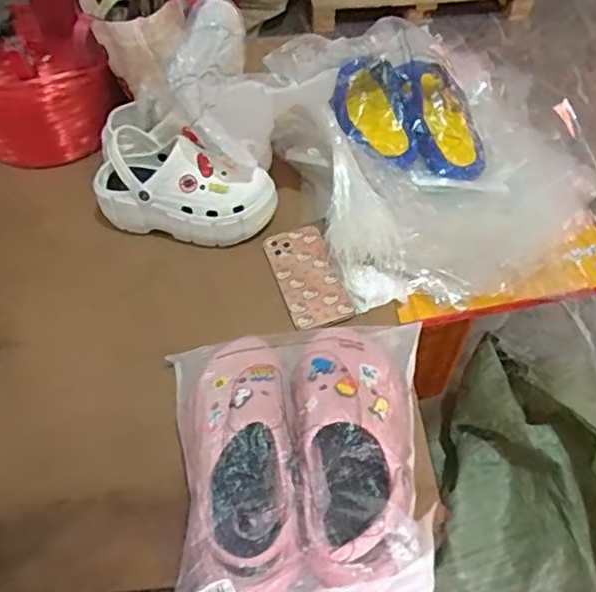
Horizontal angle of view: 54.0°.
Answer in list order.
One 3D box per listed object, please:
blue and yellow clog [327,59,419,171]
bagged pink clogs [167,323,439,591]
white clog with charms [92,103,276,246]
[{"bbox_3d":[0.109,-0.268,0.867,0.103,0.063,0.183,-18,79,3],"label":"blue and yellow clog"},{"bbox_3d":[0.010,0.165,0.575,0.280,0.092,0.326,-5,54,-3],"label":"bagged pink clogs"},{"bbox_3d":[-0.161,-0.168,0.840,0.257,0.113,0.144,6,54,5],"label":"white clog with charms"}]

